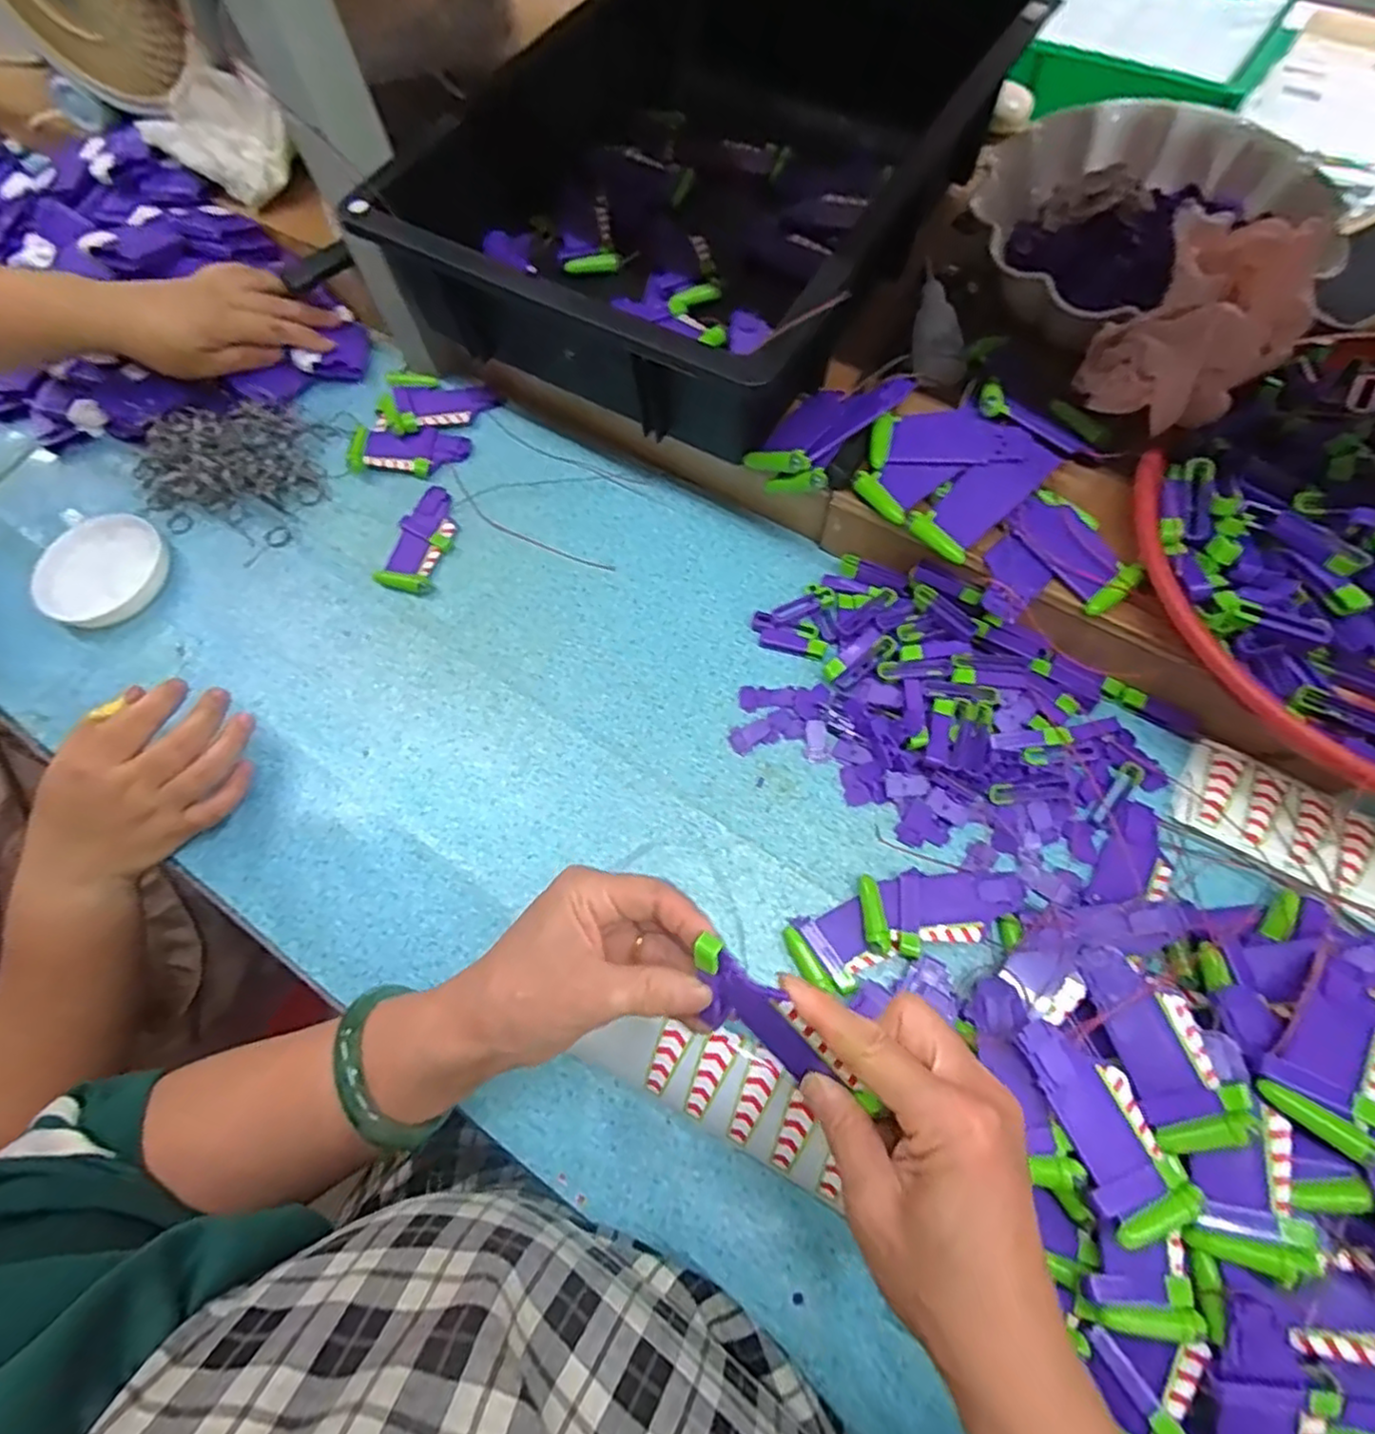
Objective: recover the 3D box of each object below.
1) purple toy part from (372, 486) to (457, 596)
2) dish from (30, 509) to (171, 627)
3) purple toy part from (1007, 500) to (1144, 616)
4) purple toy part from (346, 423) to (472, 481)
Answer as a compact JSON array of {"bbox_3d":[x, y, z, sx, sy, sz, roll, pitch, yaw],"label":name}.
[{"bbox_3d":[-0.197,-0.133,0.509,0.042,0.010,0.090,15,69,10],"label":"purple toy part"},{"bbox_3d":[-0.442,-0.111,0.512,0.093,0.021,0.089,-1,67,3],"label":"dish"},{"bbox_3d":[0.228,-0.098,0.401,0.037,0.012,0.077,-33,69,-10],"label":"purple toy part"},{"bbox_3d":[-0.221,-0.210,0.536,0.090,0.018,0.041,3,68,5],"label":"purple toy part"}]

